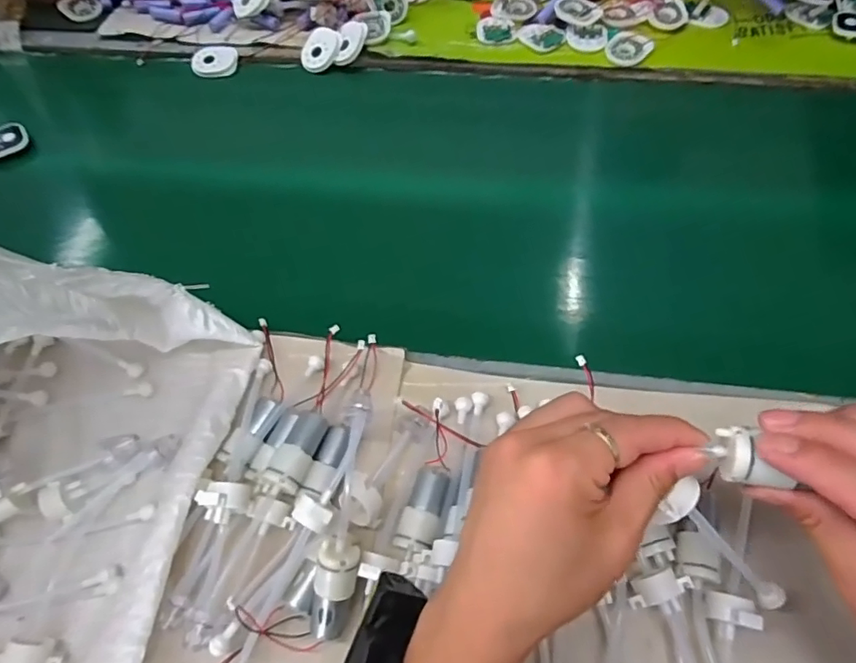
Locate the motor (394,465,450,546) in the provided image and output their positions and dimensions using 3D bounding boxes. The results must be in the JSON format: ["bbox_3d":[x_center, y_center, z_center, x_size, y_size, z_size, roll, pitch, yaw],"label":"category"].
[{"bbox_3d":[-0.002,0.126,0.388,0.026,0.024,0.058,16,62,12],"label":"motor"}]

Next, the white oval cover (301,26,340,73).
[{"bbox_3d":[-0.137,-0.355,0.685,0.050,0.009,0.059,29,89,17],"label":"white oval cover"}]

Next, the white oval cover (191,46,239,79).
[{"bbox_3d":[-0.274,-0.345,0.697,0.061,0.007,0.062,-4,60,1],"label":"white oval cover"}]

